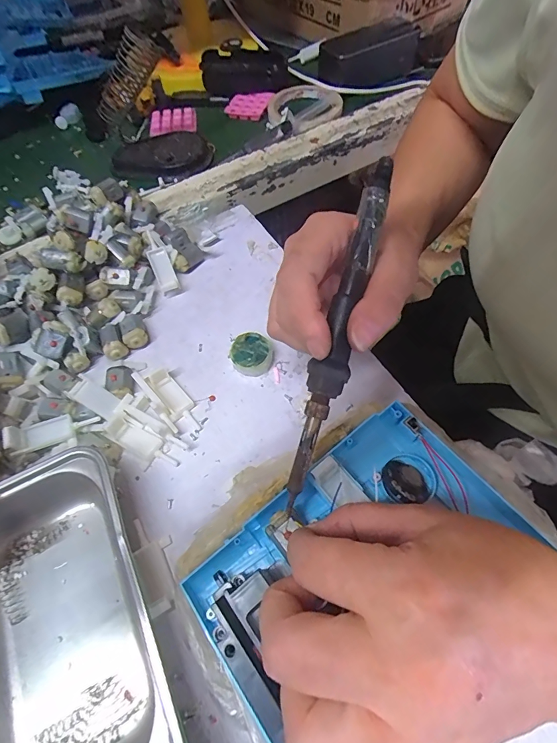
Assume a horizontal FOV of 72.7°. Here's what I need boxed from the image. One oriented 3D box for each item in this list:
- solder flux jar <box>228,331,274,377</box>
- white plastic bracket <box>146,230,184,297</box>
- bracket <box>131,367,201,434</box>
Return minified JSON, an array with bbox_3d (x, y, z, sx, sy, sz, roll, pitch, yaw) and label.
[{"bbox_3d":[-0.022,-0.015,0.306,0.034,0.019,0.032,-1,59,1],"label":"solder flux jar"},{"bbox_3d":[-0.109,-0.099,0.351,0.018,0.015,0.059,-23,87,-11],"label":"white plastic bracket"},{"bbox_3d":[-0.085,0.021,0.291,0.026,0.016,0.061,-37,65,-18],"label":"bracket"}]

